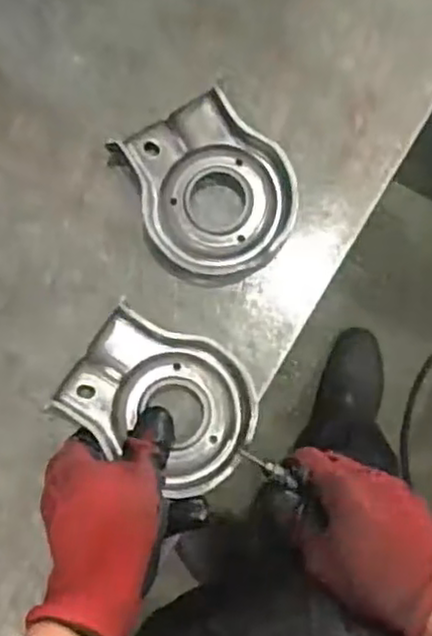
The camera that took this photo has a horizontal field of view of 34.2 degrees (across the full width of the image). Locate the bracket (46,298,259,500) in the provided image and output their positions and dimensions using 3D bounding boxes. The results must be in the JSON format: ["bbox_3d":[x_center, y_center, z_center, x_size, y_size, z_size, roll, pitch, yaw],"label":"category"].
[{"bbox_3d":[-0.033,0.051,0.460,0.123,0.021,0.090,33,85,9],"label":"bracket"}]

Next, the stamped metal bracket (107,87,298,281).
[{"bbox_3d":[-0.005,-0.087,0.484,0.098,0.028,0.124,-33,80,-1],"label":"stamped metal bracket"}]

